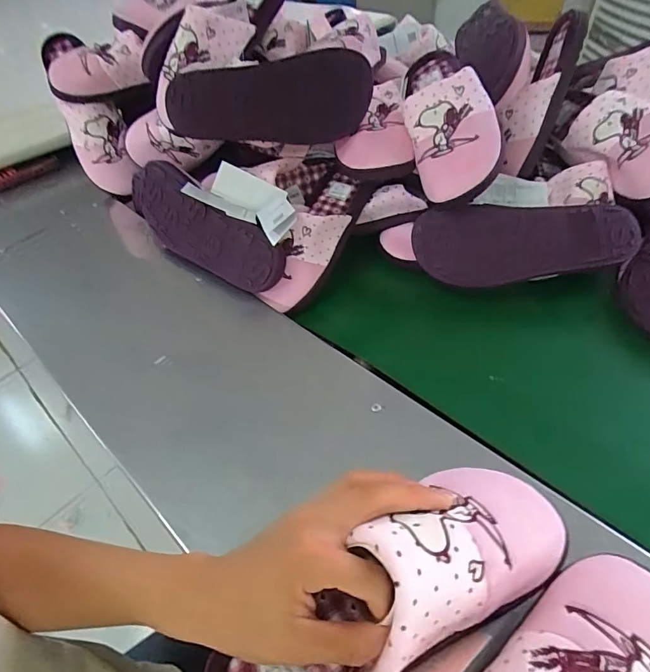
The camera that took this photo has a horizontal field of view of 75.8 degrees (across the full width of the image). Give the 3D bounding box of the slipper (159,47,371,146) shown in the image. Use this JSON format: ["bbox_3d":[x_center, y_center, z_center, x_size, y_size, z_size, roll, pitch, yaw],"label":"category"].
[{"bbox_3d":[-0.088,-0.307,0.546,0.282,0.094,0.051,2,48,8],"label":"slipper"}]

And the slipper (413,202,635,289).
[{"bbox_3d":[0.245,-0.114,0.534,0.253,0.051,0.097,-1,90,12],"label":"slipper"}]

